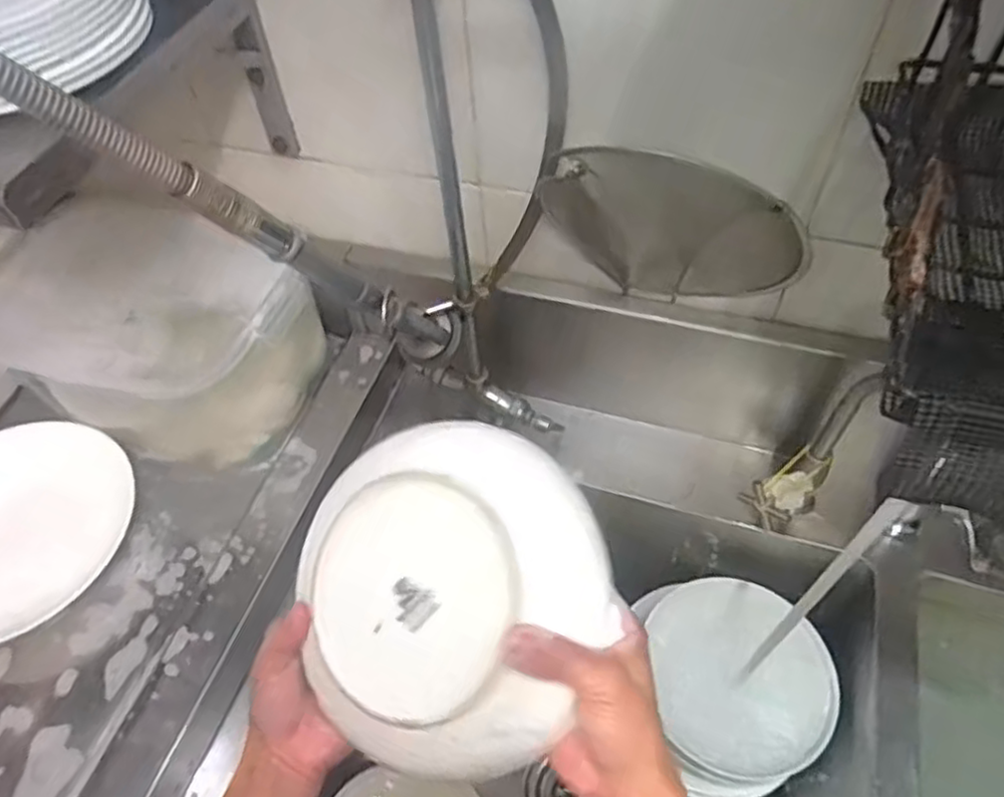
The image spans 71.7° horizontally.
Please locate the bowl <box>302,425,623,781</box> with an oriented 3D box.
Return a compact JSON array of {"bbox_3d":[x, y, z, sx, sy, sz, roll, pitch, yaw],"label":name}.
[{"bbox_3d":[-0.040,0.120,0.450,0.210,0.052,0.208,-5,77,22],"label":"bowl"}]

